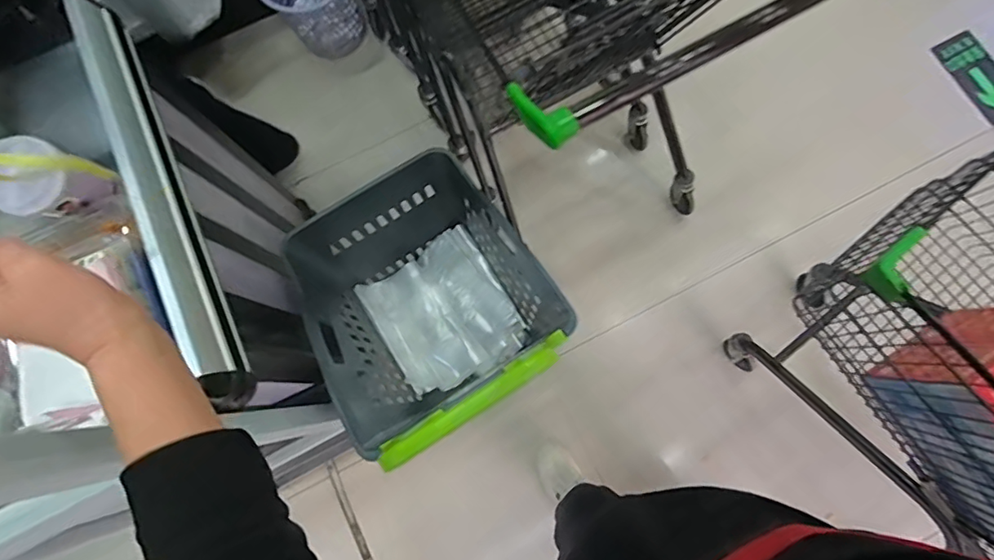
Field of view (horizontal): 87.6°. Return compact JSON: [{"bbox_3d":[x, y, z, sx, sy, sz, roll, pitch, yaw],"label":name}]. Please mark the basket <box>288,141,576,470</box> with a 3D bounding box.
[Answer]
[{"bbox_3d":[-0.152,0.021,1.048,0.377,0.467,0.438,-32,81,-5],"label":"basket"}]

